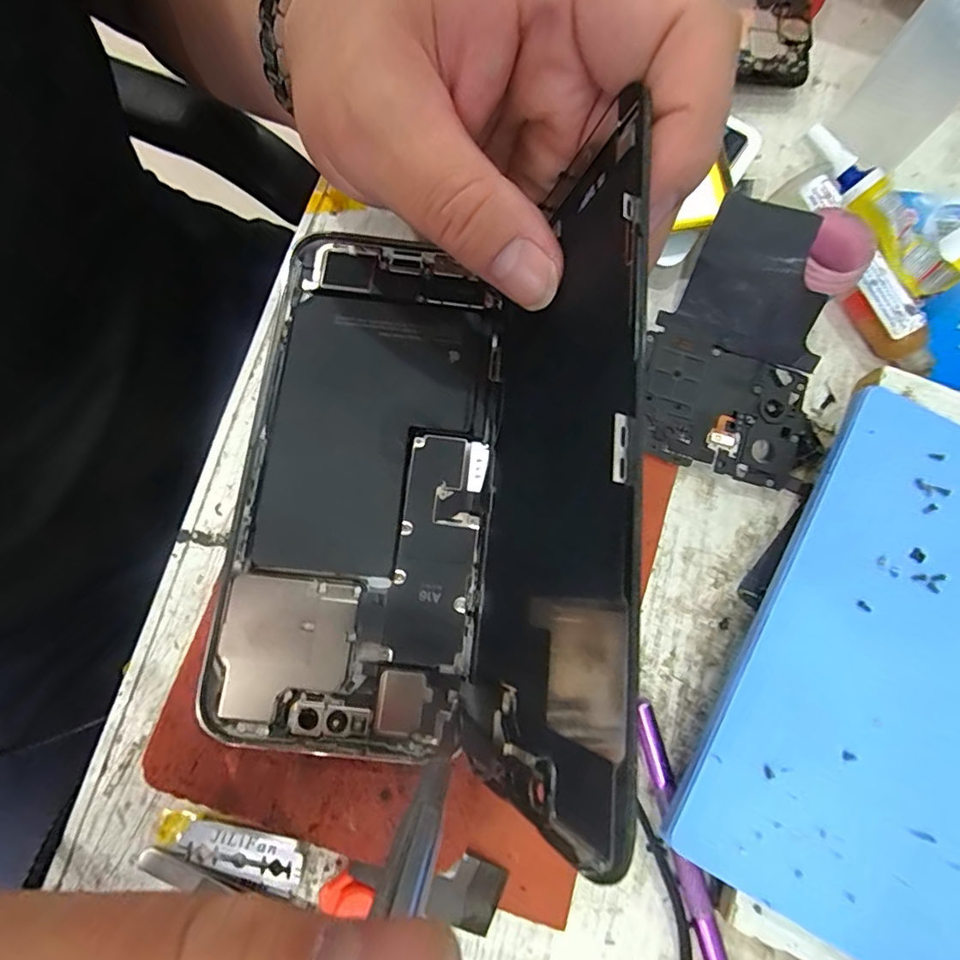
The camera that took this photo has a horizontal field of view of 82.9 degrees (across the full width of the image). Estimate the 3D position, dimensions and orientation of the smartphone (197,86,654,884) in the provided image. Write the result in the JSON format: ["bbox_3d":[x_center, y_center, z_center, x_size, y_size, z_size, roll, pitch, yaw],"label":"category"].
[{"bbox_3d":[-0.014,-0.009,0.138,0.108,0.067,0.167,7,79,0],"label":"smartphone"}]

